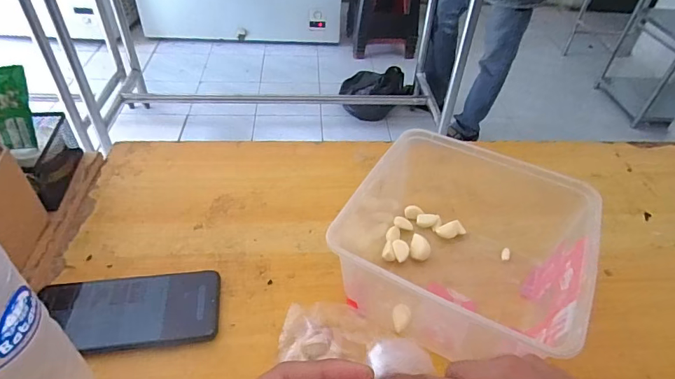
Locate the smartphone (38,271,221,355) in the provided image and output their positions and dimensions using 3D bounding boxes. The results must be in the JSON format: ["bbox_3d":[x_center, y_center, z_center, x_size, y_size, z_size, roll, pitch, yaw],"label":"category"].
[{"bbox_3d":[-0.186,0.110,0.386,0.150,0.010,0.072,-3,46,-12],"label":"smartphone"}]

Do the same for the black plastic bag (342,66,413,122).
[{"bbox_3d":[0.157,-0.451,1.886,0.269,0.167,0.270,-21,49,-23],"label":"black plastic bag"}]

